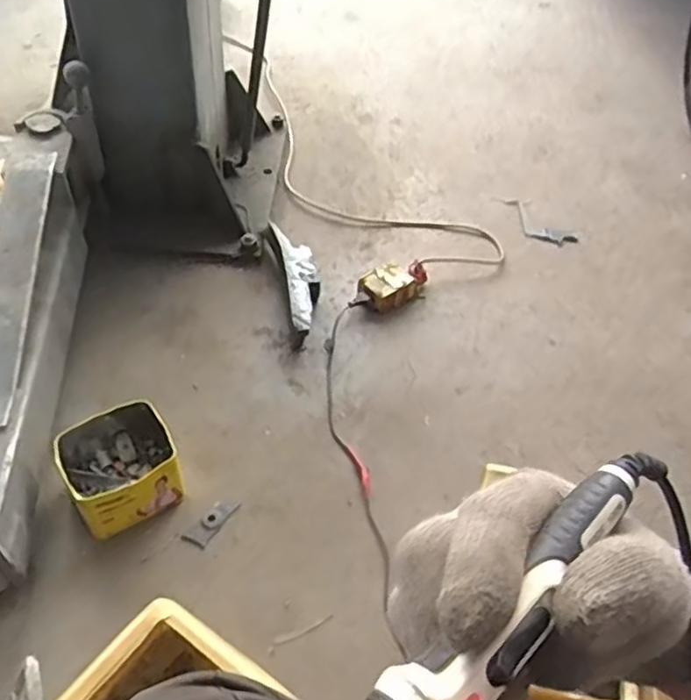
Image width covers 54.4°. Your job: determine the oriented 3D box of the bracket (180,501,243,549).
[{"bbox_3d":[-0.173,0.222,0.875,0.030,0.006,0.080,30,51,21],"label":"bracket"}]

